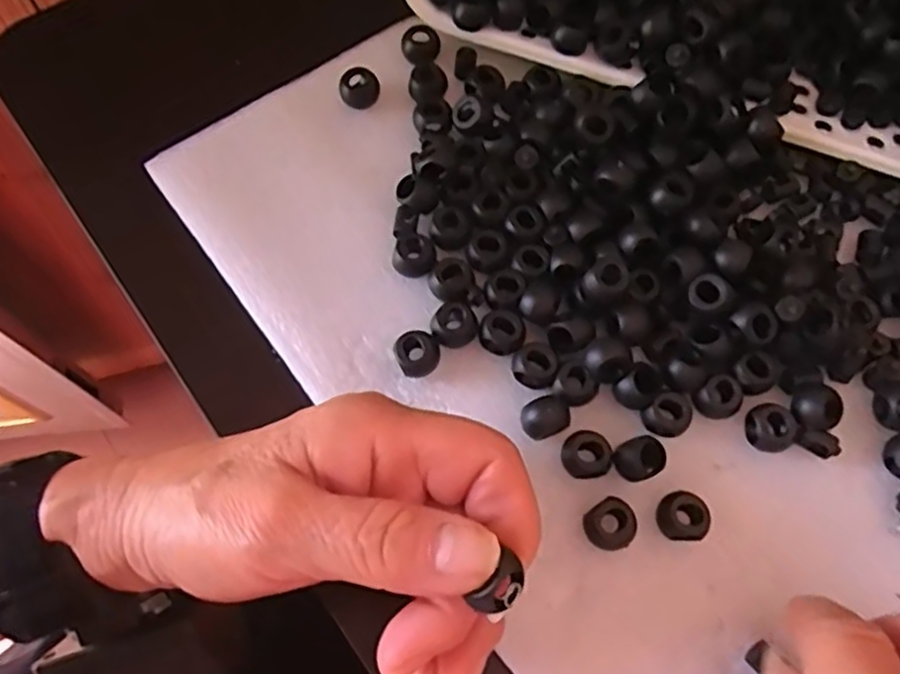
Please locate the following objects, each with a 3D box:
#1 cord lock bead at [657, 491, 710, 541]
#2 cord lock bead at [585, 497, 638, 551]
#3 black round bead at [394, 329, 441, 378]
[{"bbox_3d":[0.081,0.063,0.245,0.016,0.014,0.015,0,66,0],"label":"cord lock bead"},{"bbox_3d":[0.055,0.066,0.242,0.016,0.014,0.016,0,66,0],"label":"cord lock bead"},{"bbox_3d":[-0.012,0.007,0.267,0.016,0.010,0.017,0,66,0],"label":"black round bead"}]

